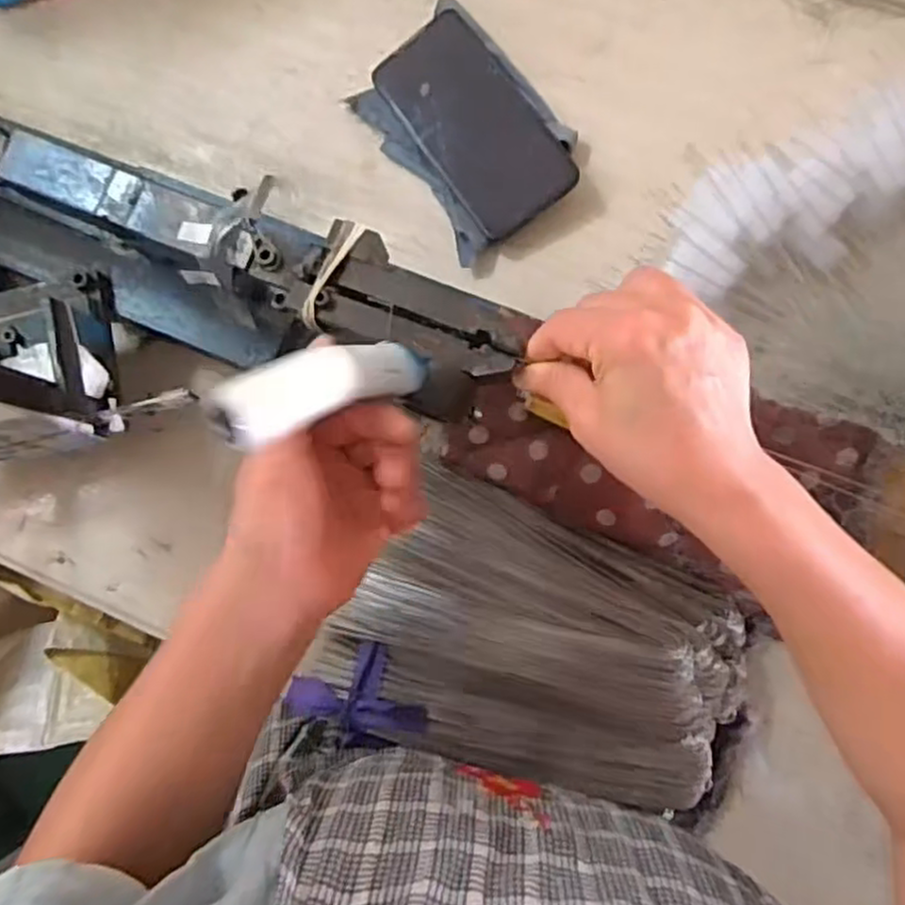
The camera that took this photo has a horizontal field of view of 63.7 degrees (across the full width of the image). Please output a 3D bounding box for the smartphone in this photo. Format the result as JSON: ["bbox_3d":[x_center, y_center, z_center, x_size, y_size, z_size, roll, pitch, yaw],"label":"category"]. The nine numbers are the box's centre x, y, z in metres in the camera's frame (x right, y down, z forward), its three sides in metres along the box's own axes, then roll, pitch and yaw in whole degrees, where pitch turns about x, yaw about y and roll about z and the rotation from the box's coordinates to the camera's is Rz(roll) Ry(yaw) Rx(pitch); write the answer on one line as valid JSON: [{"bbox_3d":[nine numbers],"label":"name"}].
[{"bbox_3d":[0.014,-0.232,0.515,0.077,0.009,0.158,-38,83,14],"label":"smartphone"}]

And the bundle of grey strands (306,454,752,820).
[{"bbox_3d":[0.042,0.121,0.457,0.268,0.035,0.161,24,86,6],"label":"bundle of grey strands"}]

